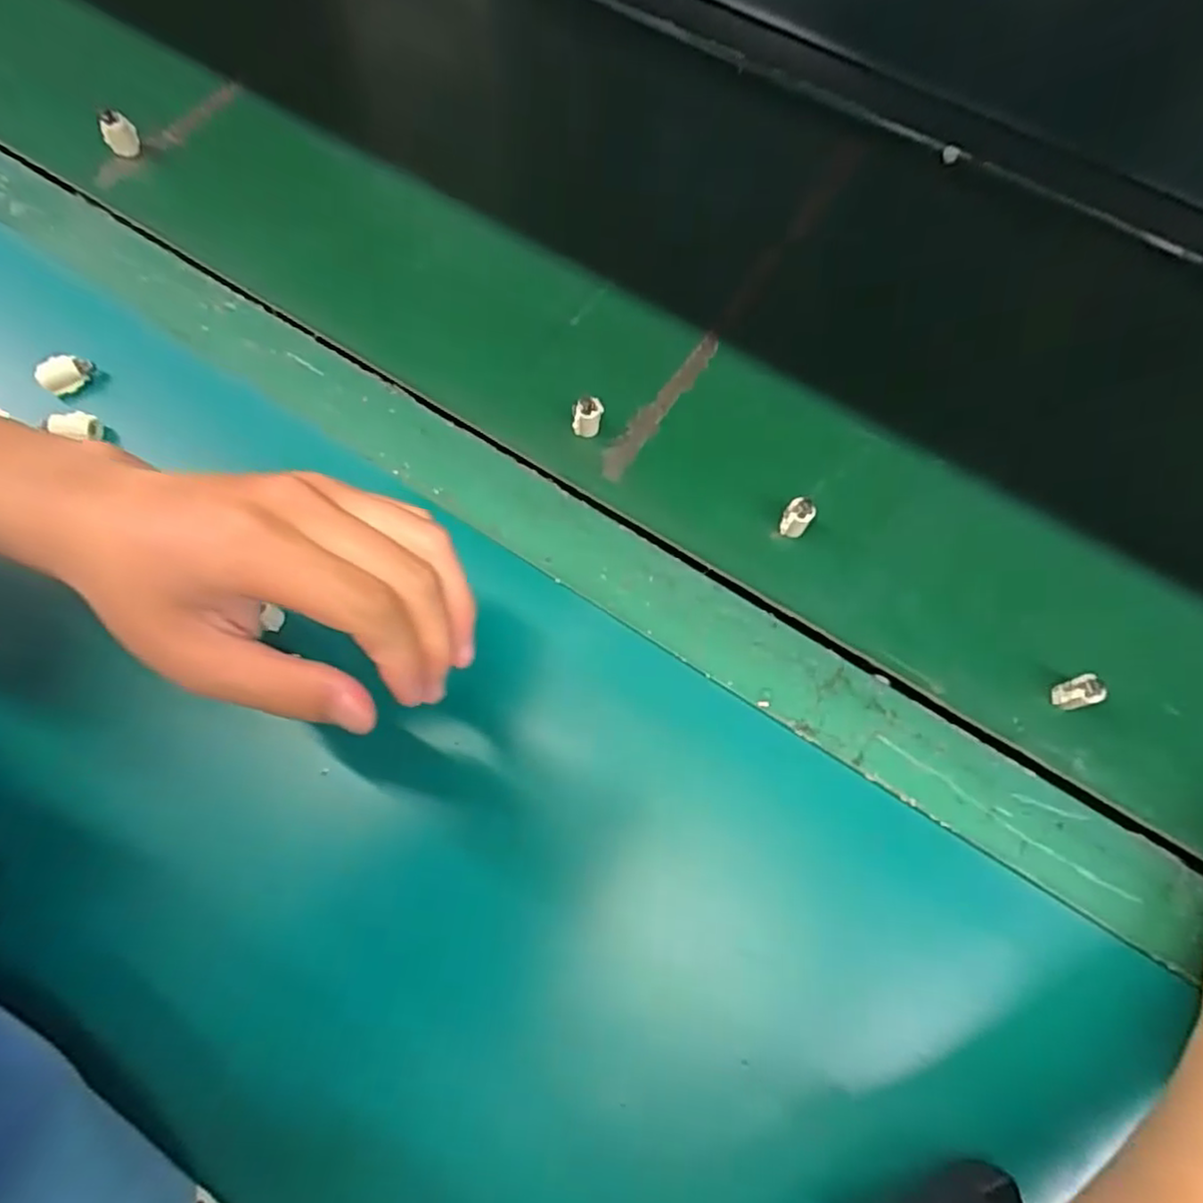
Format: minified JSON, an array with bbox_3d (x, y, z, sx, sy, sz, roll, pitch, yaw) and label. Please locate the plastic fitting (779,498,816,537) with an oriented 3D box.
[{"bbox_3d":[0.108,-0.046,0.388,0.015,0.028,0.012,35,72,11],"label":"plastic fitting"}]

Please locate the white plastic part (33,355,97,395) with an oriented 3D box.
[{"bbox_3d":[-0.314,-0.134,0.408,0.031,0.014,0.013,-27,72,-12],"label":"white plastic part"}]

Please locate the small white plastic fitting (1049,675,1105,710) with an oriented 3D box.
[{"bbox_3d":[0.244,0.048,0.358,0.011,0.026,0.014,-17,70,-9],"label":"small white plastic fitting"}]

